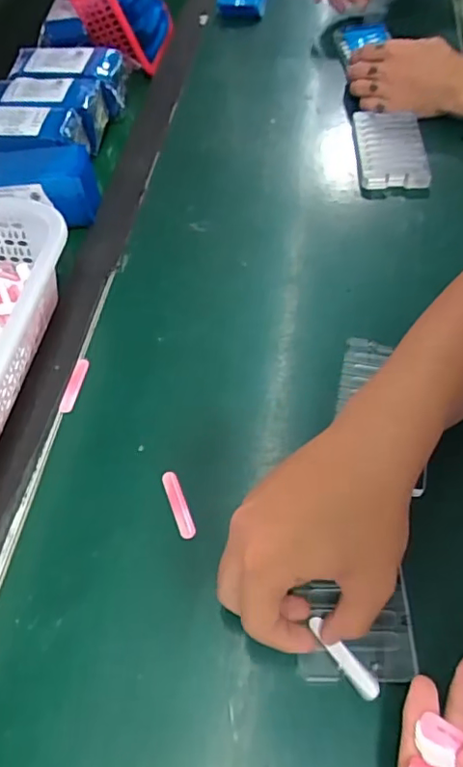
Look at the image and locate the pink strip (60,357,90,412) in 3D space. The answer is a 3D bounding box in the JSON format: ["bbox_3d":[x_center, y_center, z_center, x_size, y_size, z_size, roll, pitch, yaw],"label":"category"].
[{"bbox_3d":[-0.127,0.001,0.456,0.011,0.004,0.051,7,56,9],"label":"pink strip"}]

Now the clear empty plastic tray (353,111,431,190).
[{"bbox_3d":[0.172,-0.255,0.609,0.070,0.011,0.121,1,56,5],"label":"clear empty plastic tray"}]

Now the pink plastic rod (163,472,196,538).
[{"bbox_3d":[-0.037,0.084,0.393,0.011,0.004,0.050,-20,56,-9],"label":"pink plastic rod"}]

